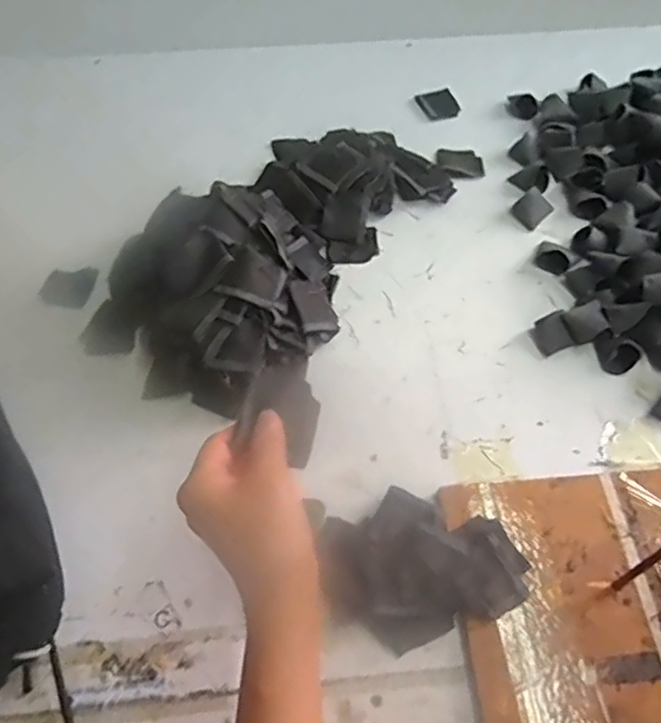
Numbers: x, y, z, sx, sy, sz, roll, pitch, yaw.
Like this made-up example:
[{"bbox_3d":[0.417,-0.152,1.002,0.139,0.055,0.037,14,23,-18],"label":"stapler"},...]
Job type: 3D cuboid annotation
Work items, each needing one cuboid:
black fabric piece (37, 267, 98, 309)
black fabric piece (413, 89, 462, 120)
[{"bbox_3d":[-0.265,-0.080,0.626,0.051,0.009,0.051,9,58,7],"label":"black fabric piece"},{"bbox_3d":[0.140,-0.332,0.801,0.049,0.004,0.045,-16,71,-4],"label":"black fabric piece"}]

